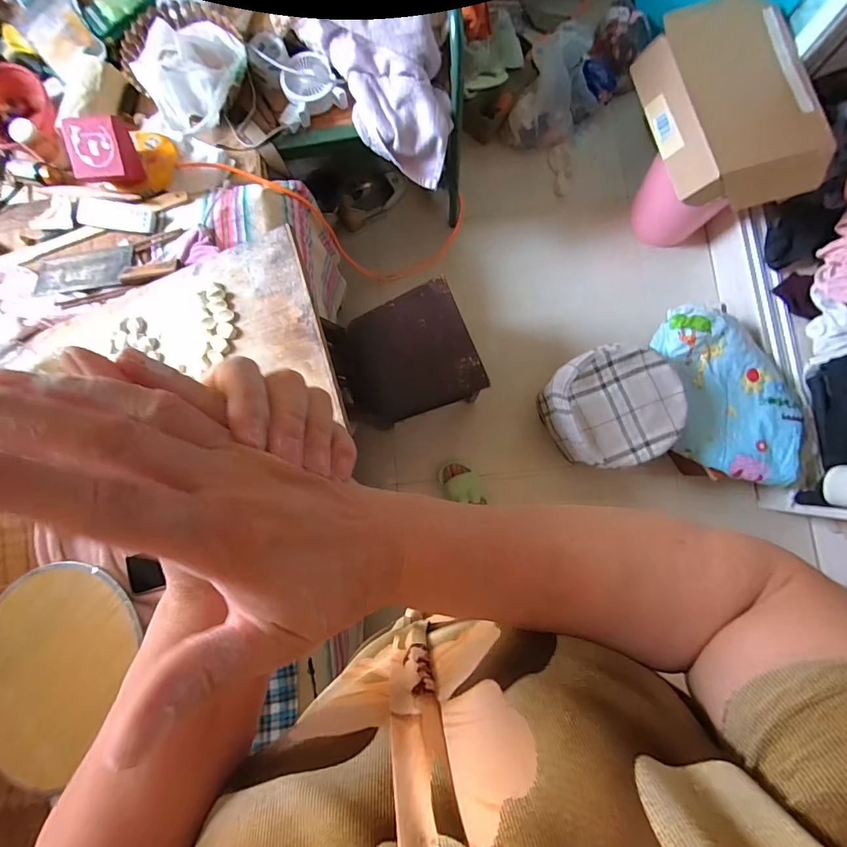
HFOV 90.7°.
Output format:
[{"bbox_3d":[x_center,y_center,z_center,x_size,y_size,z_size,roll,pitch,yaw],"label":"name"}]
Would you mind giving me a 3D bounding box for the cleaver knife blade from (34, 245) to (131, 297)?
[{"bbox_3d":[-0.681,-0.305,0.833,0.205,0.009,0.090,-5,71,8],"label":"cleaver knife blade"}]

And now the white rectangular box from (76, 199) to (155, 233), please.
[{"bbox_3d":[-0.625,-0.422,0.851,0.181,0.024,0.050,12,85,5],"label":"white rectangular box"}]

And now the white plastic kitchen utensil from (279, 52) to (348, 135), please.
[{"bbox_3d":[-0.260,-0.745,0.924,0.153,0.042,0.148,-20,83,1],"label":"white plastic kitchen utensil"}]

